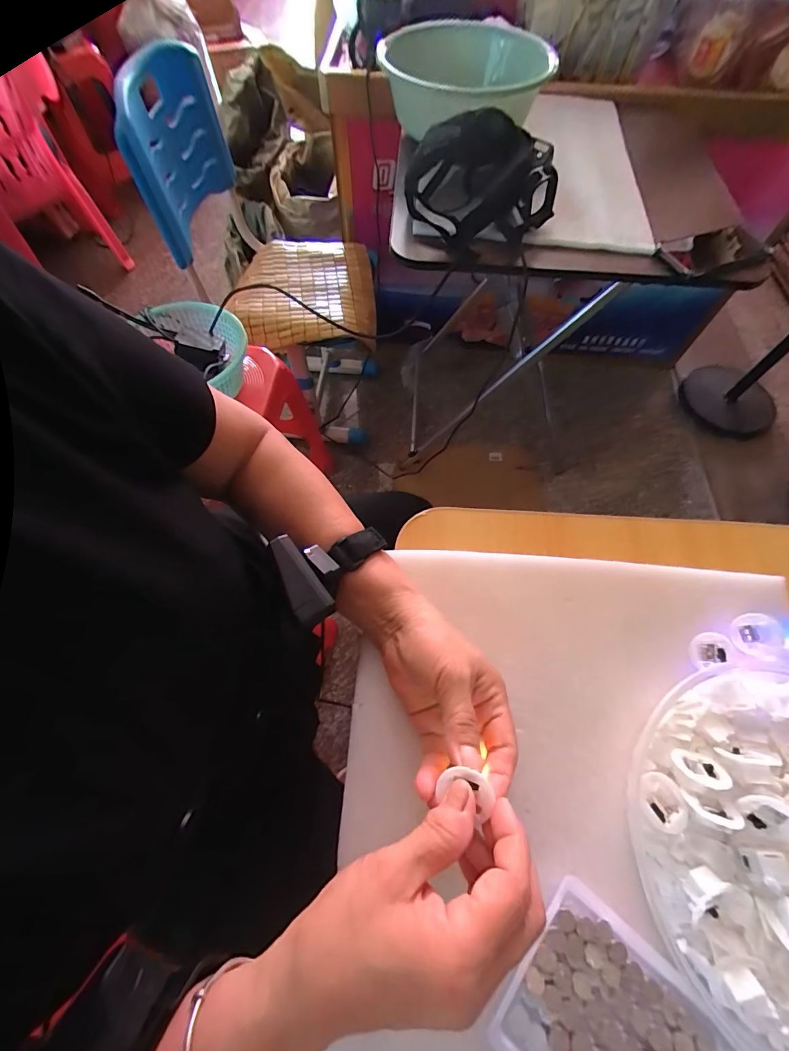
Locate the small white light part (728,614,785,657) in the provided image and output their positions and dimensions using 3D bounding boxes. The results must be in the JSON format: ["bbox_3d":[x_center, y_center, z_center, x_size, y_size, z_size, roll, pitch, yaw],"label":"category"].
[{"bbox_3d":[0.296,0.090,0.327,0.034,0.015,0.033,1,64,-1],"label":"small white light part"}]

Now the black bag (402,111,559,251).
[{"bbox_3d":[0.134,-0.533,0.605,0.217,0.102,0.194,-6,65,-4],"label":"black bag"}]

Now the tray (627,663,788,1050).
[{"bbox_3d":[0.273,0.207,0.255,0.219,0.038,0.213,1,64,-1],"label":"tray"}]

